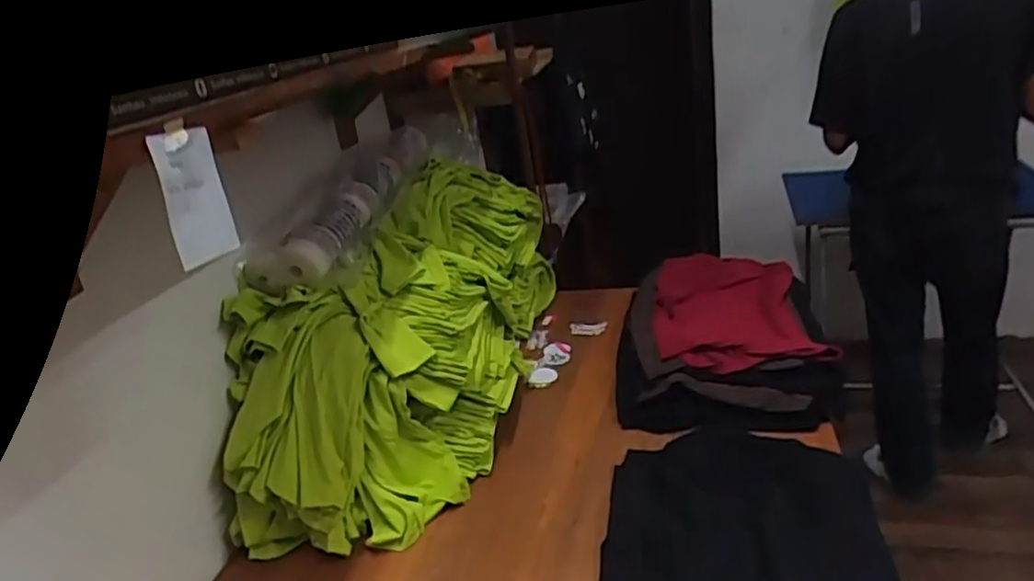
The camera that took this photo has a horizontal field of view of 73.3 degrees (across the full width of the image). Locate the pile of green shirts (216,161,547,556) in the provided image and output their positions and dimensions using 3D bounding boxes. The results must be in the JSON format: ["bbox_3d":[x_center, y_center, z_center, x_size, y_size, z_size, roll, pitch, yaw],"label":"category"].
[{"bbox_3d":[-0.171,0.055,1.262,0.345,0.363,0.819,2,24,21],"label":"pile of green shirts"}]

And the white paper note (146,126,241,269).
[{"bbox_3d":[-0.259,-0.076,0.561,0.009,0.104,0.069,-3,17,14],"label":"white paper note"}]

